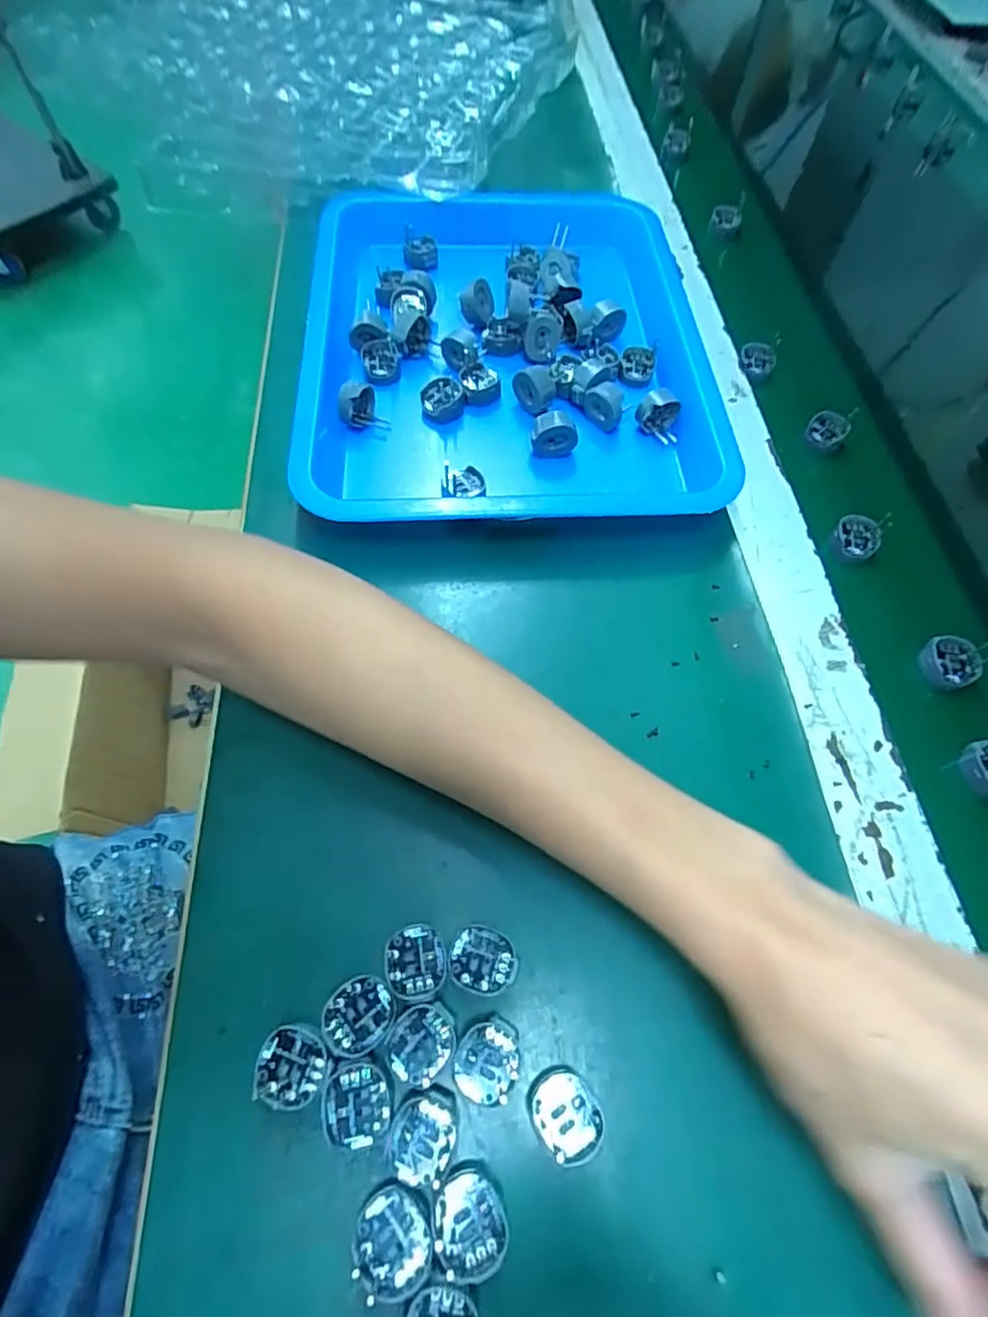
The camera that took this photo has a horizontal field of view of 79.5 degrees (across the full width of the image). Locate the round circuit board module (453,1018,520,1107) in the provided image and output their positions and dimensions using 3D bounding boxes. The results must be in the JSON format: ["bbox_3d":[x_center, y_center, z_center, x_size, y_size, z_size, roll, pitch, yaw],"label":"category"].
[{"bbox_3d":[-0.003,0.155,0.228,0.025,0.004,0.026,1,62,-2],"label":"round circuit board module"}]

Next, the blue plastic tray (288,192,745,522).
[{"bbox_3d":[0.013,-0.220,0.417,0.280,0.037,0.334,-2,62,-4],"label":"blue plastic tray"}]

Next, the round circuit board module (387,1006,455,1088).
[{"bbox_3d":[-0.028,0.149,0.229,0.025,0.004,0.026,1,62,-2],"label":"round circuit board module"}]

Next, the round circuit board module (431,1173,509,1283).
[{"bbox_3d":[-0.008,0.198,0.208,0.025,0.004,0.028,-6,63,-6],"label":"round circuit board module"}]

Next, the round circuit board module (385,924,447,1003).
[{"bbox_3d":[-0.032,0.124,0.243,0.025,0.004,0.027,1,62,-2],"label":"round circuit board module"}]

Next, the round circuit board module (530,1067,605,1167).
[{"bbox_3d":[0.027,0.170,0.221,0.024,0.004,0.029,-31,68,-17],"label":"round circuit board module"}]

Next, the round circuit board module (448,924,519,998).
[{"bbox_3d":[-0.004,0.124,0.243,0.028,0.004,0.025,20,63,8],"label":"round circuit board module"}]

